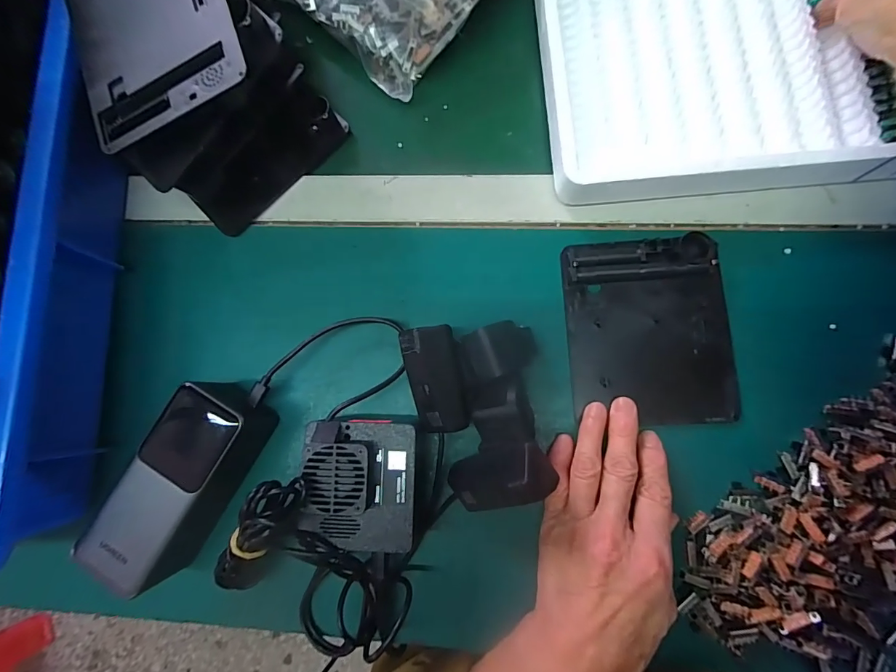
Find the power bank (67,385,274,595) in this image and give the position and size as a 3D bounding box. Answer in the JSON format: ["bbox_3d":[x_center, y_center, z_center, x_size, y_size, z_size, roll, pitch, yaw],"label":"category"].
[{"bbox_3d":[-0.174,0.098,0.270,0.062,0.051,0.131,30,85,8],"label":"power bank"}]

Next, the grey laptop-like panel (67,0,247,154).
[{"bbox_3d":[-0.190,-0.196,0.257,0.112,0.005,0.134,-19,82,12],"label":"grey laptop-like panel"}]

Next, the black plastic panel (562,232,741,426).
[{"bbox_3d":[0.143,-0.004,0.285,0.110,0.014,0.127,-3,85,4],"label":"black plastic panel"}]

